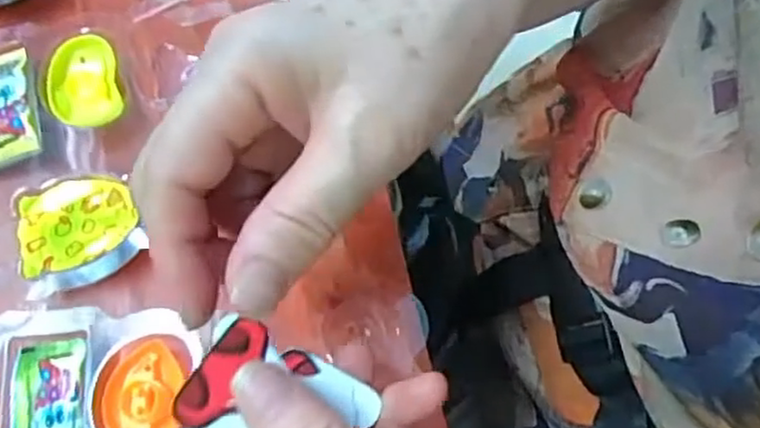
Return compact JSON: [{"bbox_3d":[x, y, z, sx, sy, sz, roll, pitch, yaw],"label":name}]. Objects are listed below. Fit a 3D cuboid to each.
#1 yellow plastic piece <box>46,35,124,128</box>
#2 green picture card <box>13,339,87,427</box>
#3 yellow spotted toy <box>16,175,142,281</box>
[{"bbox_3d":[-0.140,-0.062,0.322,0.032,0.008,0.042,-13,72,-5],"label":"yellow plastic piece"},{"bbox_3d":[-0.131,0.078,0.272,0.028,0.007,0.053,-4,71,-2],"label":"green picture card"},{"bbox_3d":[-0.129,0.003,0.292,0.049,0.004,0.041,-17,62,-3],"label":"yellow spotted toy"}]

